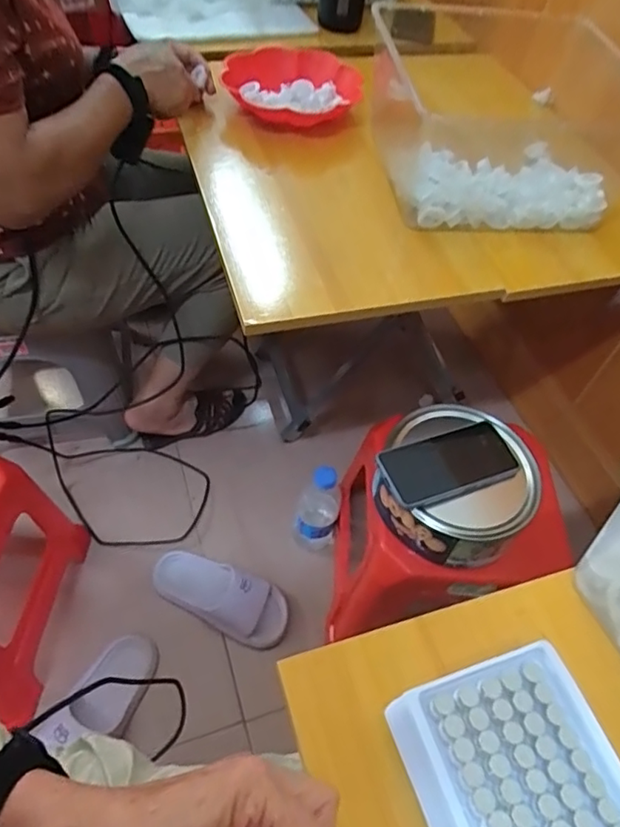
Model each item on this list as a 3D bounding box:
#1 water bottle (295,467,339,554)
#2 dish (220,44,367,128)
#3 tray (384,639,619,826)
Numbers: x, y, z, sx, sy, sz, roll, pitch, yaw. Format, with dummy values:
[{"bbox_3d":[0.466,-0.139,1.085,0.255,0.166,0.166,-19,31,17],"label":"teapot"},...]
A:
[{"bbox_3d":[0.014,0.145,0.890,0.063,0.210,0.078,9,53,1],"label":"water bottle"},{"bbox_3d":[-0.024,-0.499,0.868,0.222,0.059,0.188,-35,64,-27],"label":"dish"},{"bbox_3d":[0.114,0.212,0.314,0.109,0.063,0.130,-14,56,-15],"label":"tray"}]

